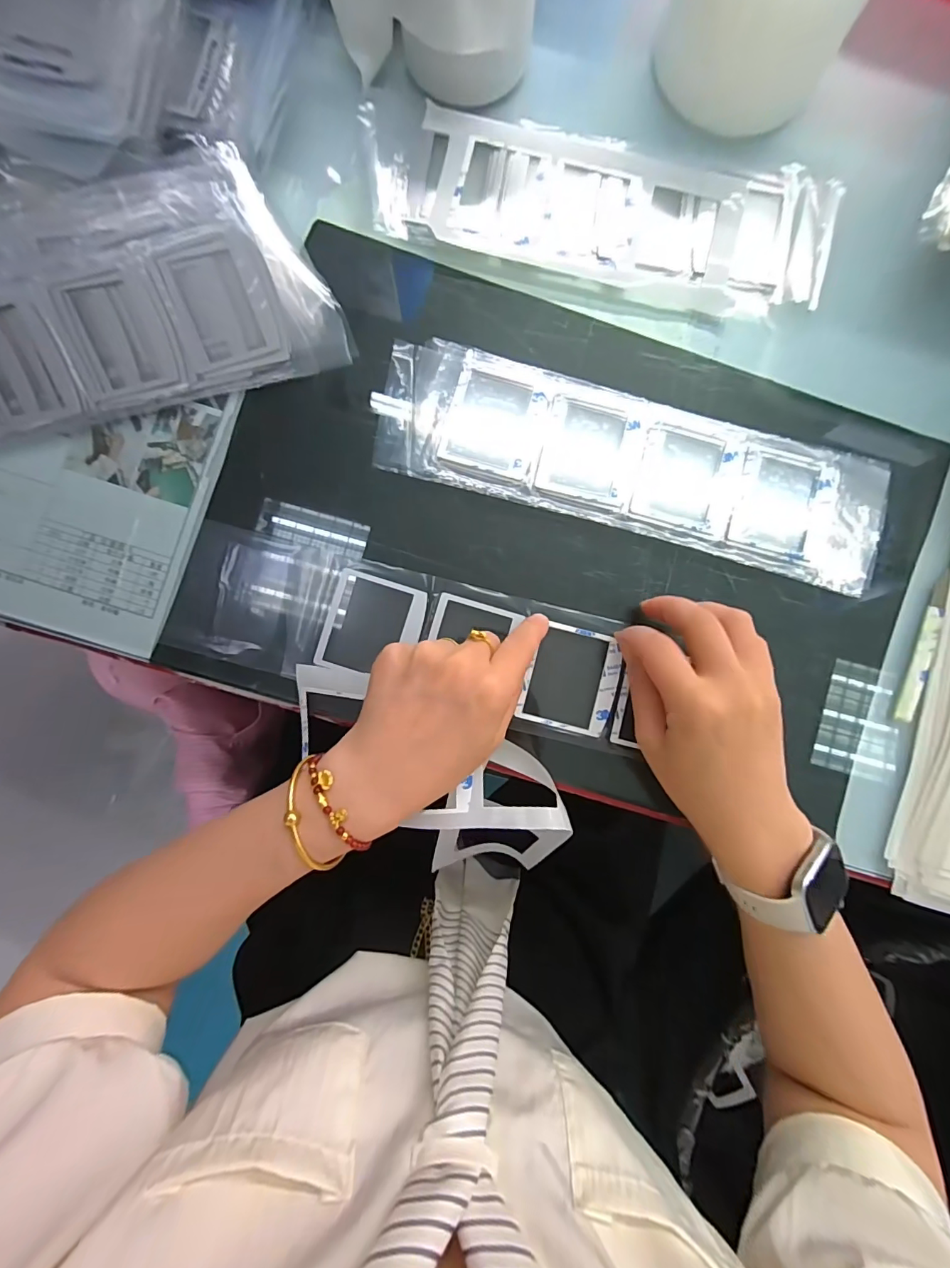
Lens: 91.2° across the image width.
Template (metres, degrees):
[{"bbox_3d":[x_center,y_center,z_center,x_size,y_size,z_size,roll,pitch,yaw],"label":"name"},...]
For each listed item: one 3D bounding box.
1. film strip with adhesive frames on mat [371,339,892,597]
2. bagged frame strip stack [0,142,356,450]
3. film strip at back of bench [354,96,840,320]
[{"bbox_3d":[0.103,-0.114,0.309,0.334,0.006,0.089,16,88,1],"label":"film strip with adhesive frames on mat"},{"bbox_3d":[-0.273,-0.199,0.293,0.354,0.023,0.132,-13,103,0],"label":"bagged frame strip stack"},{"bbox_3d":[0.082,-0.286,0.310,0.310,0.007,0.096,11,88,0],"label":"film strip at back of bench"}]

